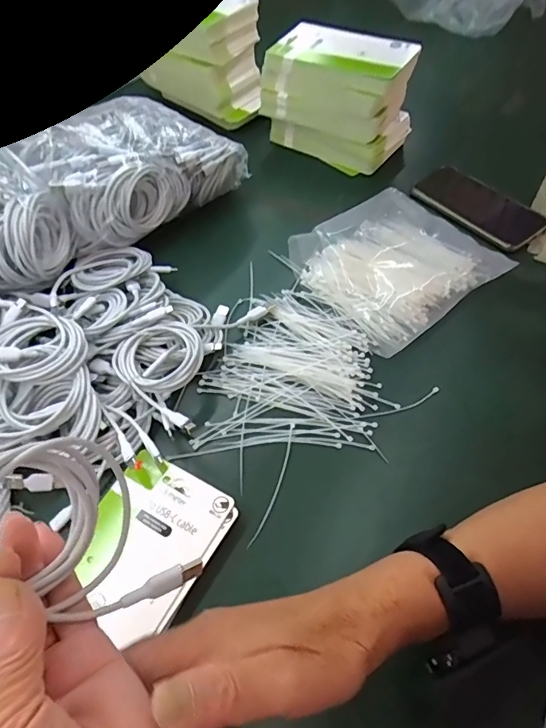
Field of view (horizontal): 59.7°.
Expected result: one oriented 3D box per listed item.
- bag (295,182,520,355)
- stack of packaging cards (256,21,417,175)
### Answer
[{"bbox_3d":[0.135,-0.122,0.546,0.195,0.035,0.192,-30,59,-18],"label":"bag"},{"bbox_3d":[0.087,-0.353,0.647,0.171,0.135,0.119,36,63,24],"label":"stack of packaging cards"}]

